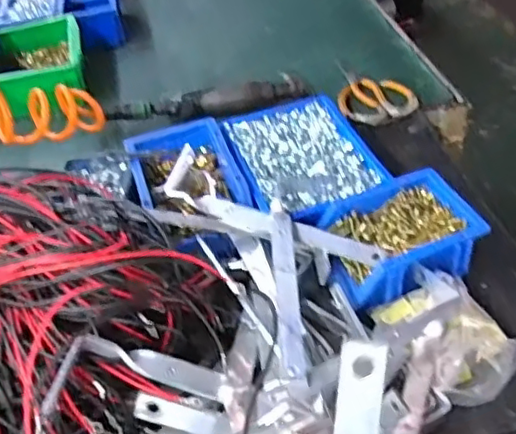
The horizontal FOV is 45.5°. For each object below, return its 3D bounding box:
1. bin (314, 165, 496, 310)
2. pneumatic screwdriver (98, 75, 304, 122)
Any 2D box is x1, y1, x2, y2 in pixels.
[{"bbox_3d":[0.141,0.028,0.633,0.145,0.076,0.114,-16,44,-9],"label":"bin"},{"bbox_3d":[-0.071,-0.163,0.885,0.281,0.046,0.049,-14,43,-6],"label":"pneumatic screwdriver"}]

